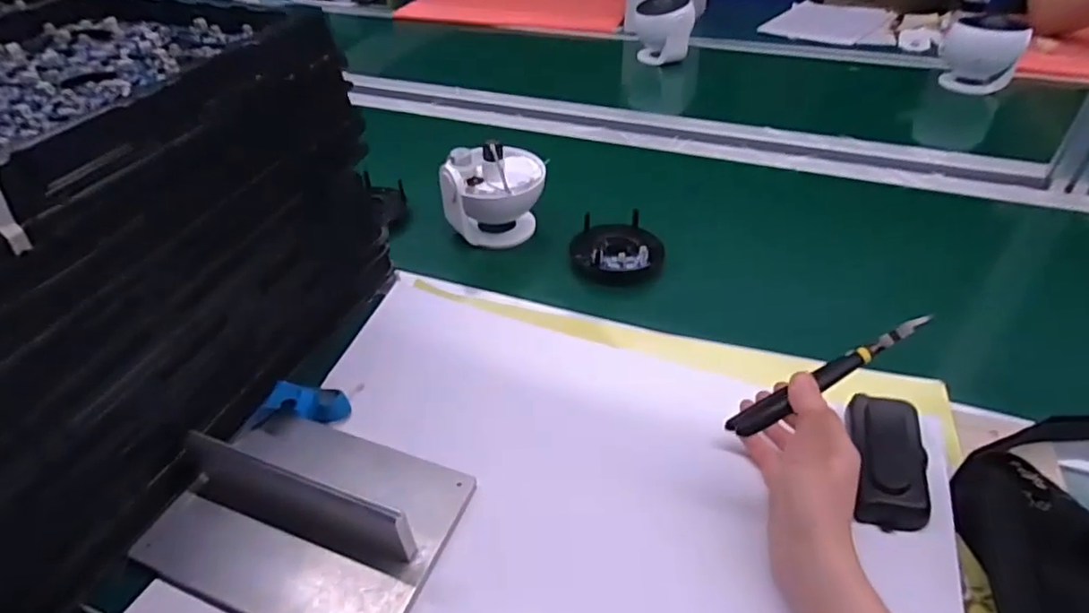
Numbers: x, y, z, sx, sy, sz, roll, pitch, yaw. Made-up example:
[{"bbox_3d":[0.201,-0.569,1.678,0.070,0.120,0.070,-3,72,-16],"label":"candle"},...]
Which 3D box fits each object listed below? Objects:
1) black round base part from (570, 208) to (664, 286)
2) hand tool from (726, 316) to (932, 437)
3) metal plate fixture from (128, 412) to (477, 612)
[{"bbox_3d":[0.081,-0.063,0.670,0.101,0.035,0.092,-1,40,1],"label":"black round base part"},{"bbox_3d":[0.187,0.045,0.396,0.151,0.014,0.017,-28,46,-4],"label":"hand tool"},{"bbox_3d":[-0.168,0.134,0.412,0.196,0.061,0.142,13,43,17],"label":"metal plate fixture"}]

